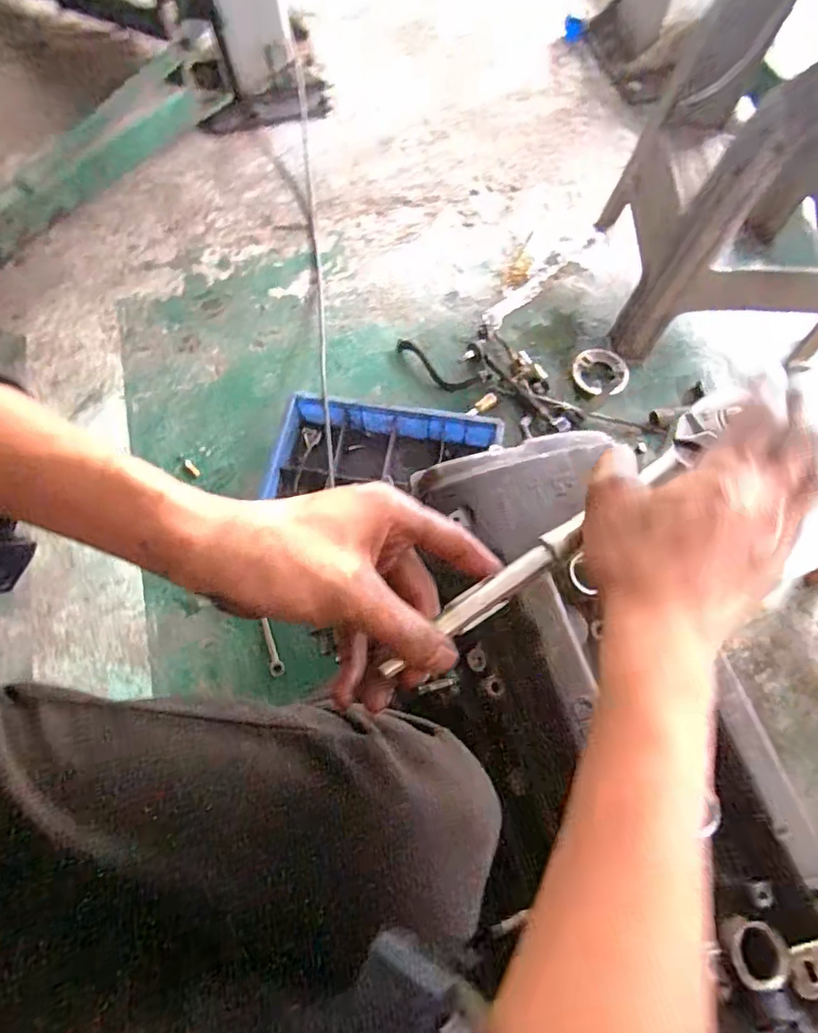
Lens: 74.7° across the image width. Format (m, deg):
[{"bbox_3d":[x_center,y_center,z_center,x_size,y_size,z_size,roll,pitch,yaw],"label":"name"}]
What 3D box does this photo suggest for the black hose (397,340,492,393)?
[{"bbox_3d":[0.069,-0.339,1.240,0.234,0.017,0.076,25,90,12],"label":"black hose"}]

